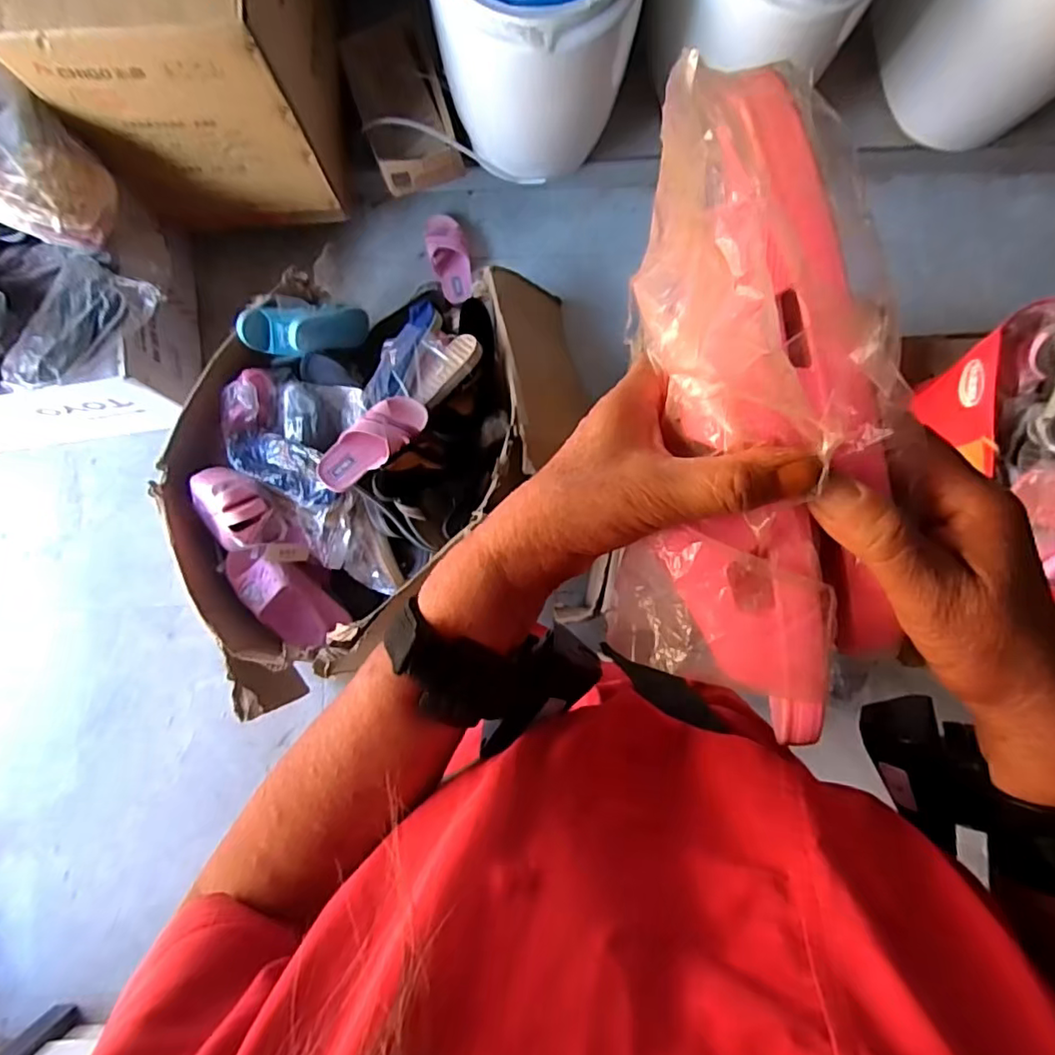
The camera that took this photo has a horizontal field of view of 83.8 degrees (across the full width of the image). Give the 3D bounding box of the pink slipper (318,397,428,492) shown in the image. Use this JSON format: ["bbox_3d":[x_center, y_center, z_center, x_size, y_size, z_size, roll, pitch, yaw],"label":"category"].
[{"bbox_3d":[-0.280,-0.152,1.076,0.222,0.076,0.099,-43,85,-4],"label":"pink slipper"}]

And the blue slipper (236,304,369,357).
[{"bbox_3d":[-0.440,-0.407,1.211,0.283,0.070,0.093,-22,82,-43],"label":"blue slipper"}]

